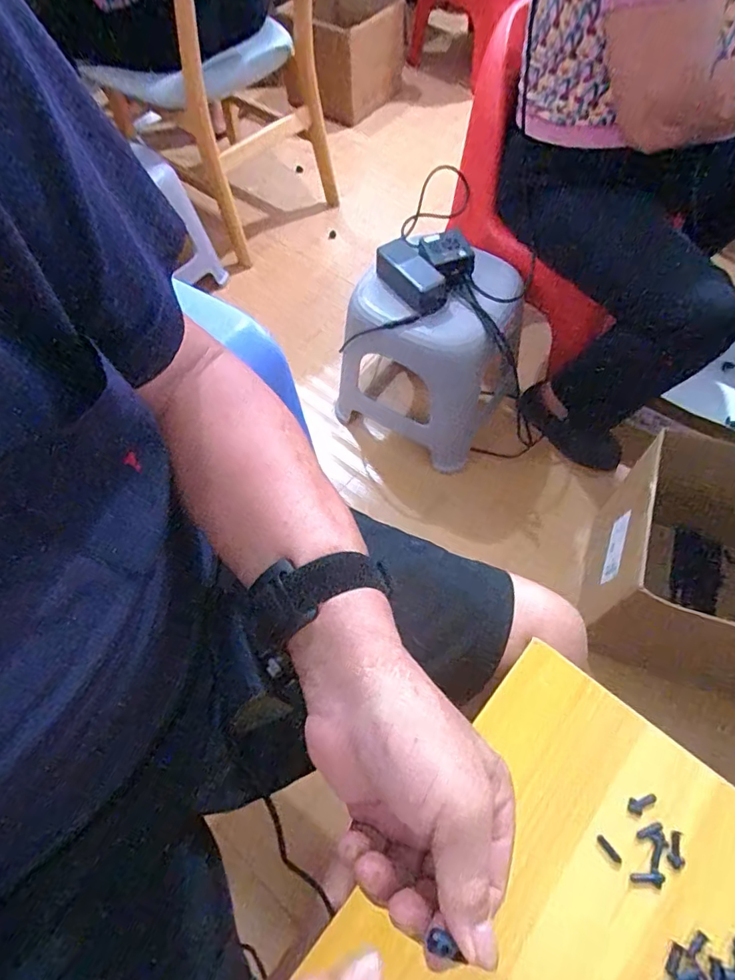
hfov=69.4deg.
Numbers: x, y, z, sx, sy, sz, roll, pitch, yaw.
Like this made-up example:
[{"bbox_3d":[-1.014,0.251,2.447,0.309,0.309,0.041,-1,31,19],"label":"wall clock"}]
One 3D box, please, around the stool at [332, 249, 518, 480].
[{"bbox_3d":[0.126,-0.266,1.034,0.285,0.326,0.262,29,66,17],"label":"stool"}]

